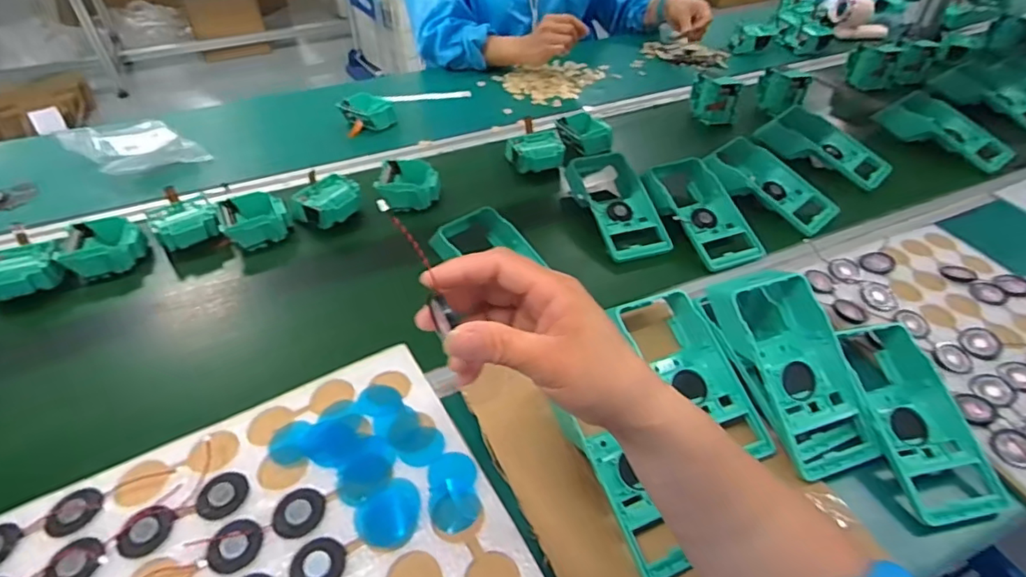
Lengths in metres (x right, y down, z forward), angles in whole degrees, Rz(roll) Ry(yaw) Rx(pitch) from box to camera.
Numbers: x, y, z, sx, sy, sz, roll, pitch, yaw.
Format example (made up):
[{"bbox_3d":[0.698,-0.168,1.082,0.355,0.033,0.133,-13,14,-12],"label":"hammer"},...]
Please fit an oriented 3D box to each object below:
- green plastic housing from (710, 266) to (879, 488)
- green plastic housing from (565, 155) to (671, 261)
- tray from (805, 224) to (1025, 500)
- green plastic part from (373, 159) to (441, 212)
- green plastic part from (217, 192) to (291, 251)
[{"bbox_3d":[0.254,0.074,0.511,0.090,0.075,0.184,-12,60,-17],"label":"green plastic housing"},{"bbox_3d":[0.135,-0.117,0.737,0.096,0.044,0.194,-10,43,-11],"label":"green plastic housing"},{"bbox_3d":[0.488,0.053,0.561,0.242,0.021,0.315,-15,45,-16],"label":"tray"},{"bbox_3d":[-0.143,-0.146,0.767,0.080,0.032,0.089,-2,42,-3],"label":"green plastic part"},{"bbox_3d":[-0.340,-0.090,0.733,0.086,0.041,0.073,-15,45,-16],"label":"green plastic part"}]

